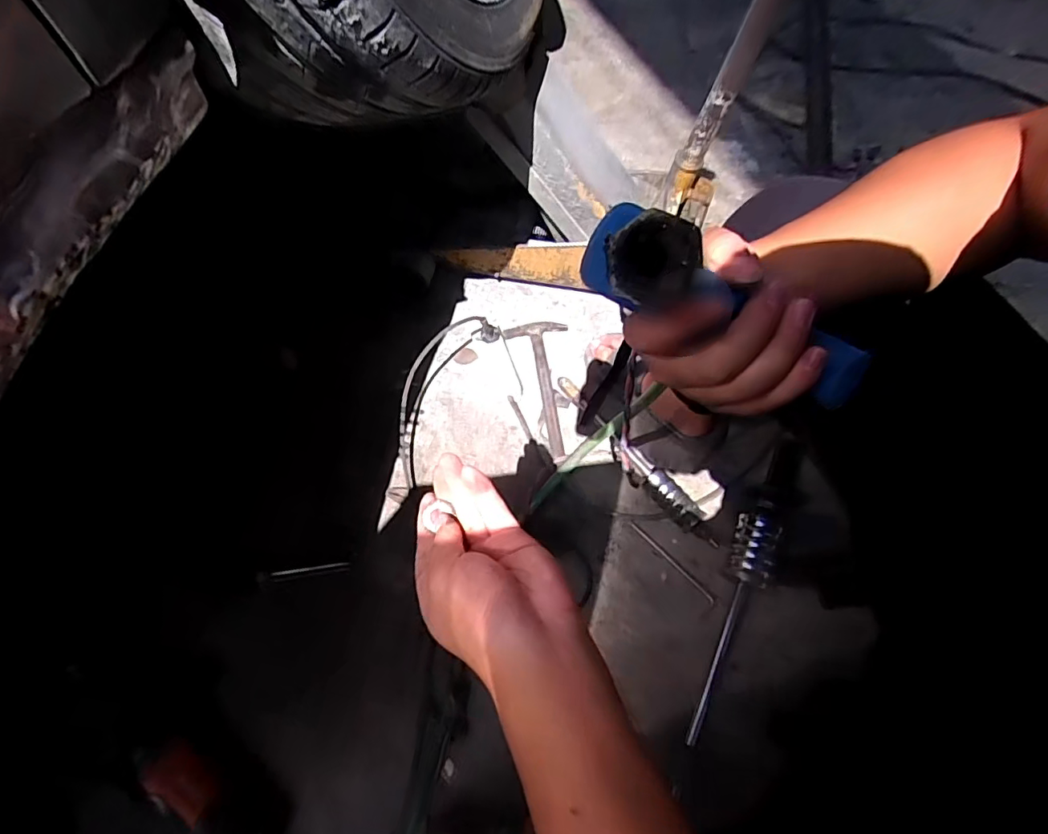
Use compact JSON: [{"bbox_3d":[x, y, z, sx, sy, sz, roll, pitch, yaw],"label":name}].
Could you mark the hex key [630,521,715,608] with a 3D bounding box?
[{"bbox_3d":[0.236,0.230,0.837,0.011,0.005,0.172,-40,71,-13],"label":"hex key"}]

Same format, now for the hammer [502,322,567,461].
[{"bbox_3d":[0.021,-0.055,0.966,0.114,0.030,0.287,-1,67,2],"label":"hammer"}]

